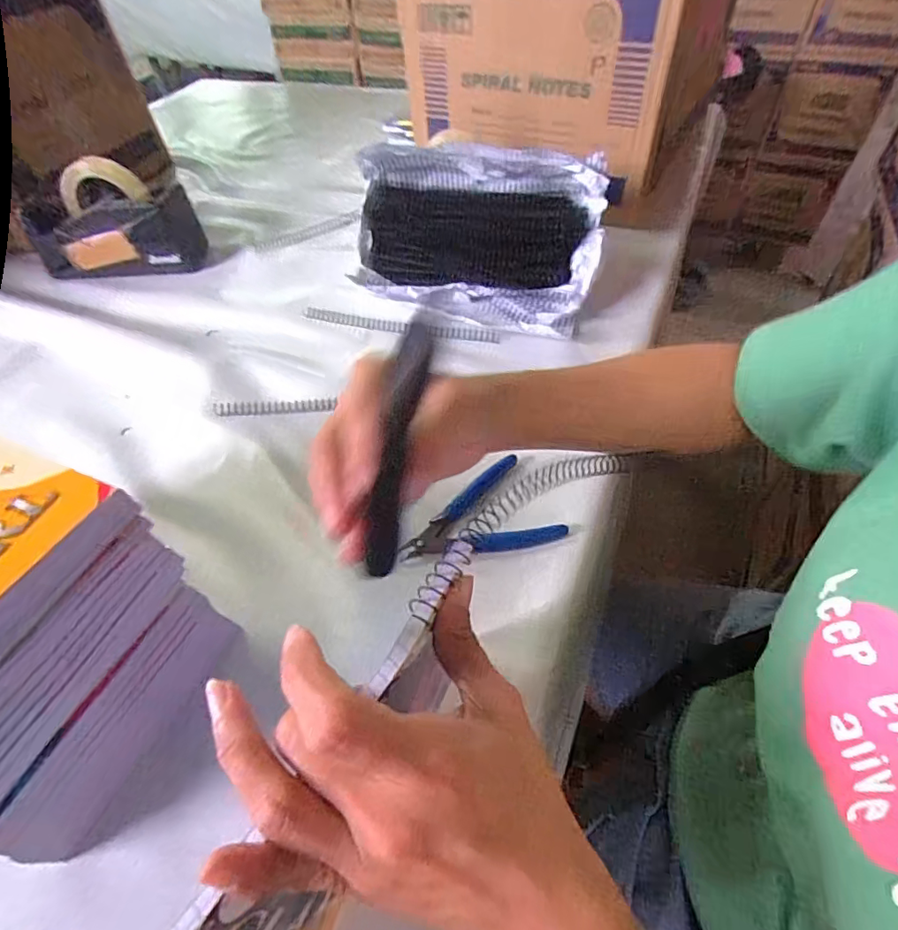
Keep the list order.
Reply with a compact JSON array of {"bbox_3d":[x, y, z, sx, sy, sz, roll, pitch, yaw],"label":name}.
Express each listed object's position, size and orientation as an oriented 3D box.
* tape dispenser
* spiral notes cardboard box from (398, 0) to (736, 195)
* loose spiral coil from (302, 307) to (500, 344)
[{"bbox_3d":[-0.434,-0.308,0.641,0.208,0.117,0.066,-2,51,3],"label":"tape dispenser"},{"bbox_3d":[0.163,-0.580,0.652,0.330,0.233,0.329,26,58,22],"label":"spiral notes cardboard box"},{"bbox_3d":[-0.056,-0.159,0.563,0.231,0.013,0.016,11,53,12],"label":"loose spiral coil"}]

